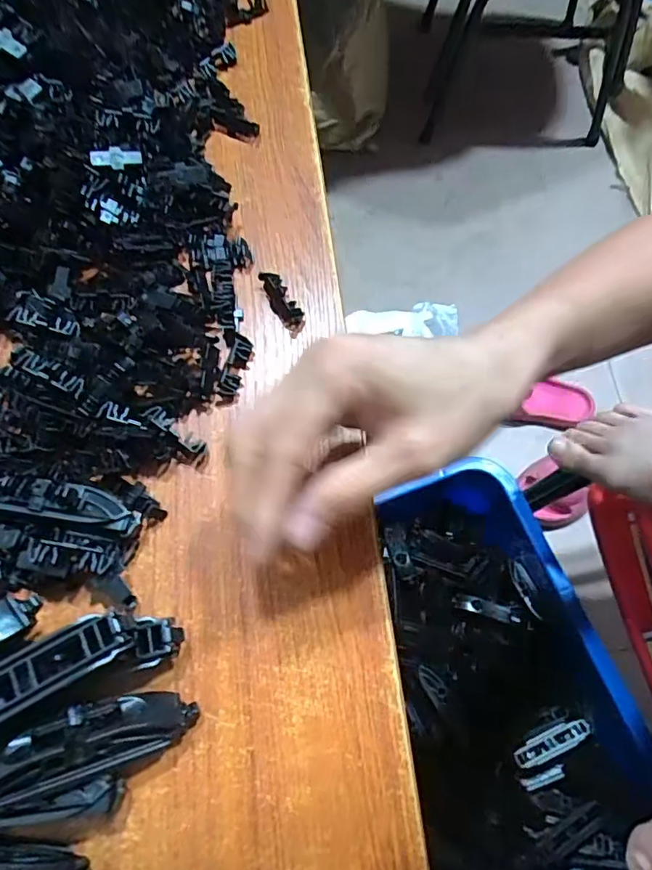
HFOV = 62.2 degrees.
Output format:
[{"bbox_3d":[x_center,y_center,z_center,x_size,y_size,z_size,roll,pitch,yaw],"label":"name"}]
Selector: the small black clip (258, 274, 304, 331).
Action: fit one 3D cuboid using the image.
[{"bbox_3d":[-0.024,-0.073,0.290,0.012,0.009,0.035,-28,70,-10],"label":"small black clip"}]

